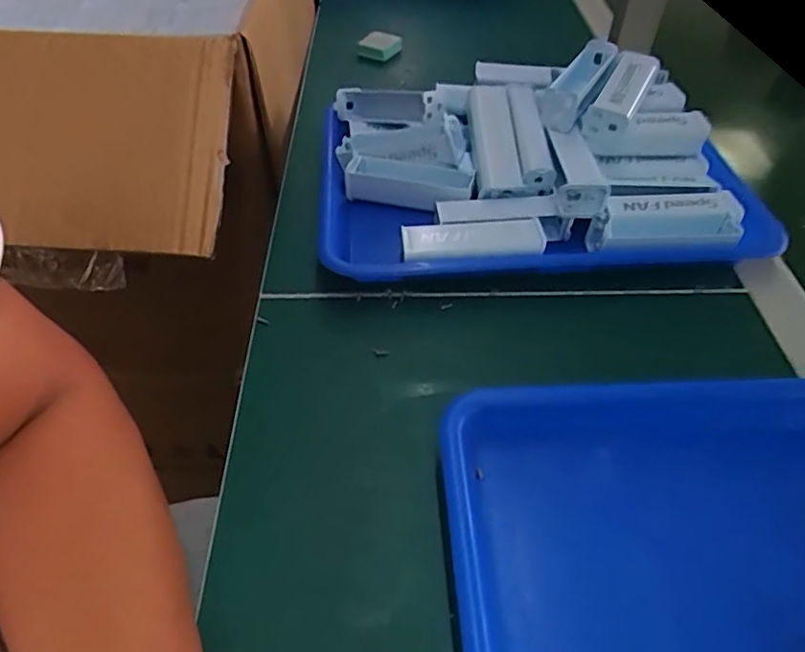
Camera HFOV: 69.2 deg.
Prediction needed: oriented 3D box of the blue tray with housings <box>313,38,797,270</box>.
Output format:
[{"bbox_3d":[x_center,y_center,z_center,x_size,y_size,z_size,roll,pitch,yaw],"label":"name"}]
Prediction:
[{"bbox_3d":[0.100,-0.151,0.480,0.328,0.088,0.275,0,47,-5],"label":"blue tray with housings"}]

